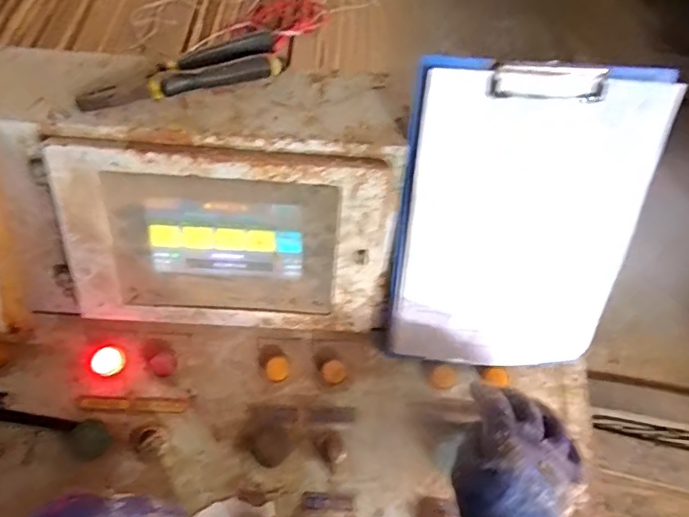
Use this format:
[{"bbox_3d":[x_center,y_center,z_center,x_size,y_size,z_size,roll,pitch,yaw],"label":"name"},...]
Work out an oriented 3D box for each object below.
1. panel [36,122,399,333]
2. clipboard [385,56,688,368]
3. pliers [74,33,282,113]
[{"bbox_3d":[-0.109,-0.018,0.499,0.317,0.200,0.027,3,29,-2],"label":"panel"},{"bbox_3d":[0.163,-0.025,0.488,0.218,0.300,0.018,4,25,0],"label":"clipboard"},{"bbox_3d":[-0.152,-0.173,0.473,0.185,0.021,0.041,-19,63,-15],"label":"pliers"}]

